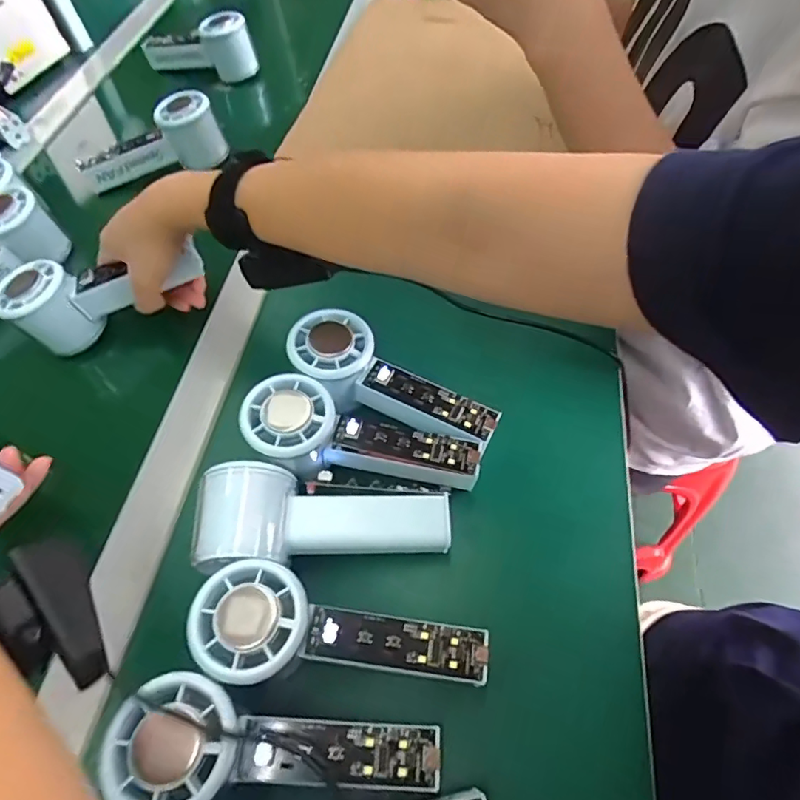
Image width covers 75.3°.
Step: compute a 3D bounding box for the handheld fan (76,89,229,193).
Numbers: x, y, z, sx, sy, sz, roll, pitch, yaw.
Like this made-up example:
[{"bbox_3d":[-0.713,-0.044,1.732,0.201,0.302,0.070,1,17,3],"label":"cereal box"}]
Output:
[{"bbox_3d":[-0.259,-0.264,0.543,0.141,0.060,0.050,-33,61,-16],"label":"handheld fan"}]

